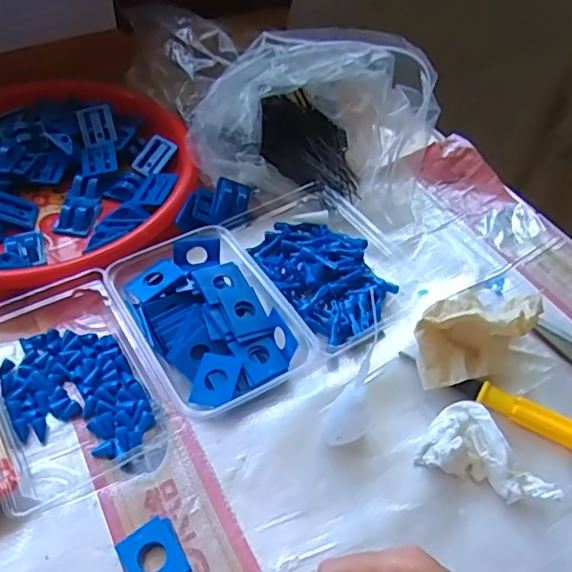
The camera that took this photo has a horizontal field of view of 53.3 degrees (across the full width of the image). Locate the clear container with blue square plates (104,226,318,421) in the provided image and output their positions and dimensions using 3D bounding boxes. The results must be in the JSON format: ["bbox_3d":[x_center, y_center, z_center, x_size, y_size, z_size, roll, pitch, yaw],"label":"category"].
[{"bbox_3d":[-0.063,0.025,0.453,0.108,0.033,0.154,-23,54,-21],"label":"clear container with blue square plates"}]

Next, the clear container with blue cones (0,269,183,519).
[{"bbox_3d":[-0.166,0.063,0.422,0.118,0.025,0.184,-25,55,-22],"label":"clear container with blue cones"}]

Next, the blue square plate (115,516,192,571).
[{"bbox_3d":[-0.081,0.168,0.352,0.034,0.007,0.042,-25,55,-22],"label":"blue square plate"}]

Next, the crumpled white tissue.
[{"bbox_3d":[0.141,0.114,0.389,0.085,0.027,0.053,24,52,18],"label":"crumpled white tissue"}]

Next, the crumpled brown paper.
[{"bbox_3d":[0.143,0.033,0.442,0.115,0.055,0.066,-33,58,-27],"label":"crumpled brown paper"}]

